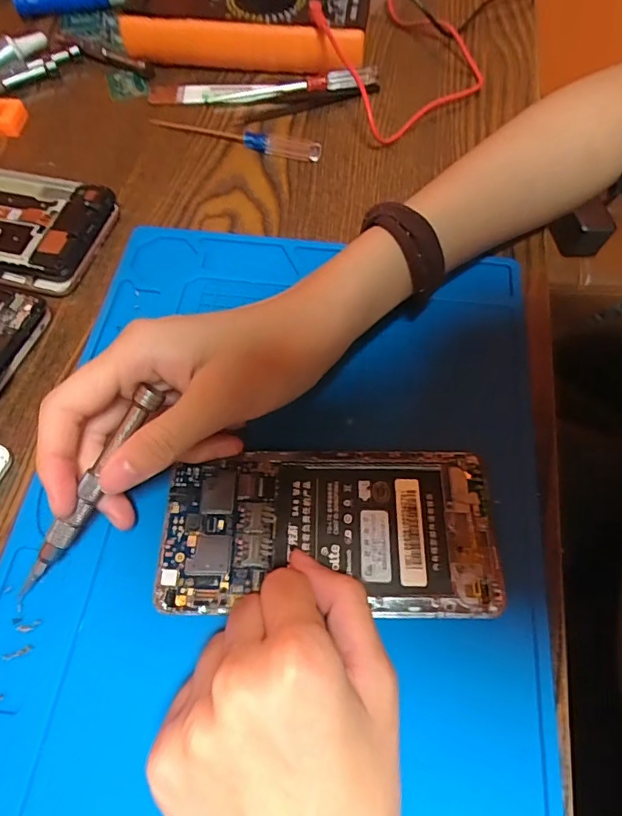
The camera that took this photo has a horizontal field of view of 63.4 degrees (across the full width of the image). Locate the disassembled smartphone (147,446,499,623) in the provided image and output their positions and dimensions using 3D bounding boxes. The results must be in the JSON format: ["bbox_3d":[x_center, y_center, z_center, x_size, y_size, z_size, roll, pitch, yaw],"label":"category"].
[{"bbox_3d":[0.008,0.051,0.217,0.140,0.004,0.068,1,63,-1],"label":"disassembled smartphone"}]

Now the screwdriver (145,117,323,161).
[{"bbox_3d":[-0.053,-0.187,0.342,0.125,0.012,0.009,18,64,9],"label":"screwdriver"}]

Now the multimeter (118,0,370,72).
[{"bbox_3d":[-0.049,-0.291,0.379,0.179,0.038,0.092,7,63,4],"label":"multimeter"}]

